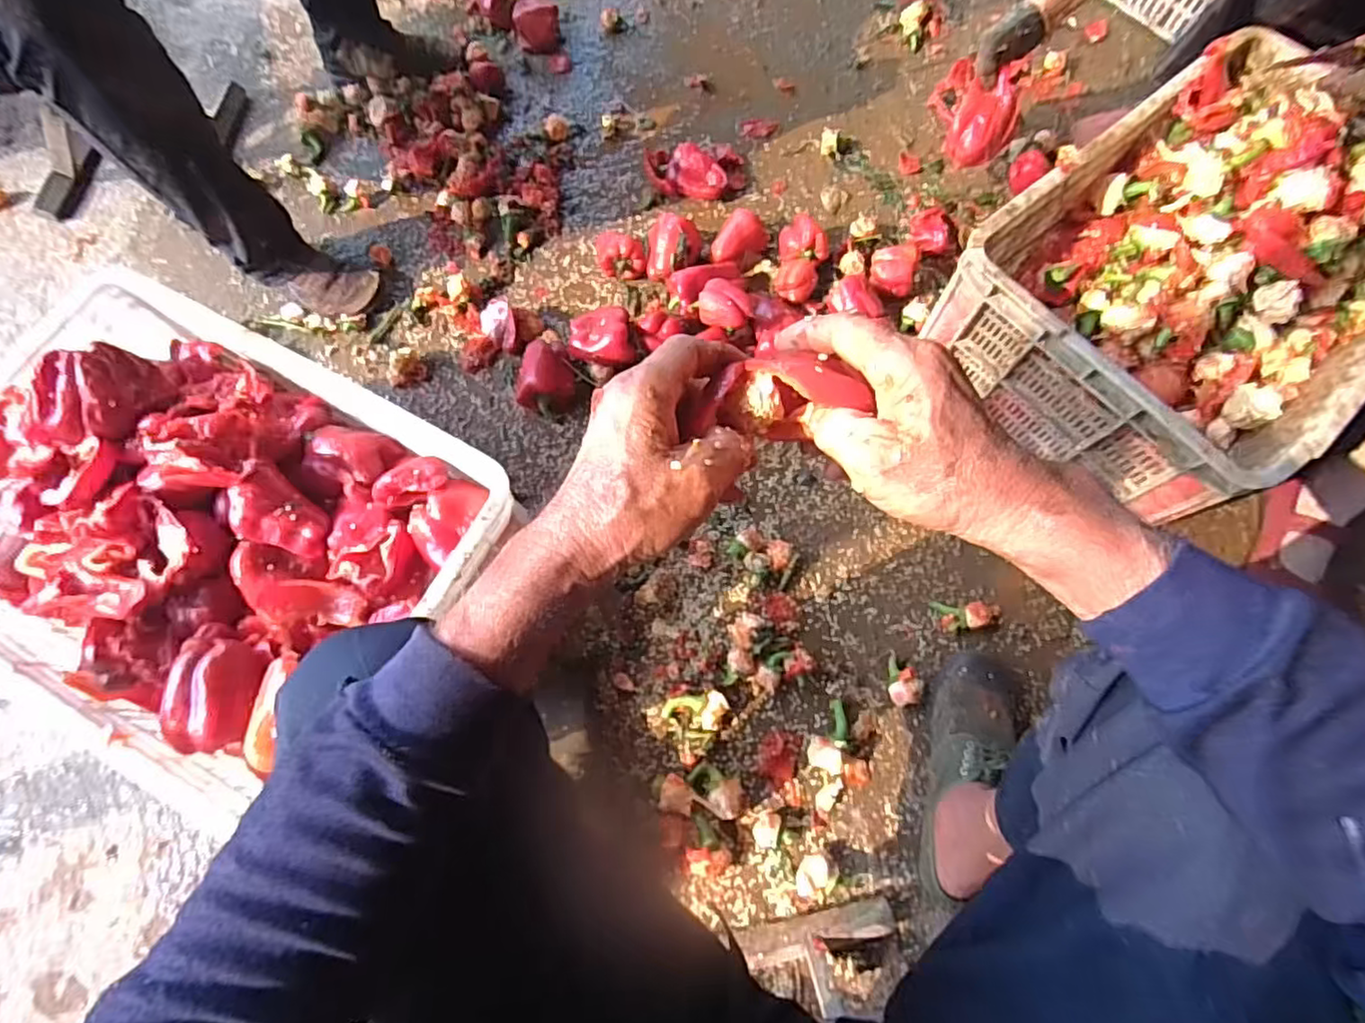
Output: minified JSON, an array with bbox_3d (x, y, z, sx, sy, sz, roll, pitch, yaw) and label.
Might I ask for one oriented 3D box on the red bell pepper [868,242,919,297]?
[{"bbox_3d":[0.305,-0.350,0.937,0.061,0.061,0.059,0,71,1],"label":"red bell pepper"}]

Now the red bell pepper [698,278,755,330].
[{"bbox_3d":[0.062,-0.278,0.887,0.075,0.054,0.075,0,71,1],"label":"red bell pepper"}]

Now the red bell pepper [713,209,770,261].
[{"bbox_3d":[0.086,-0.405,0.957,0.063,0.060,0.099,35,76,10],"label":"red bell pepper"}]

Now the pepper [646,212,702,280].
[{"bbox_3d":[-0.012,-0.382,0.945,0.080,0.069,0.089,2,73,0],"label":"pepper"}]

